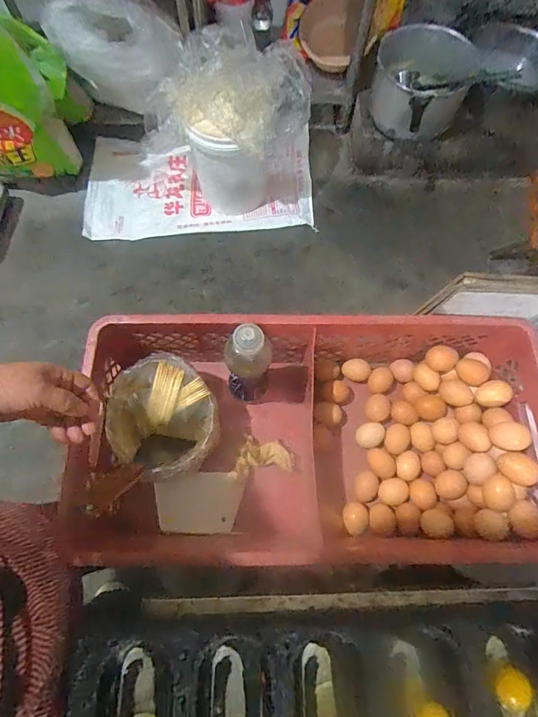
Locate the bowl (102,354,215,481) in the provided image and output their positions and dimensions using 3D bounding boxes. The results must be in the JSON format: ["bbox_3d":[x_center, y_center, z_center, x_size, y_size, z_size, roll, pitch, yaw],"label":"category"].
[{"bbox_3d":[-0.164,0.096,0.604,0.156,0.084,0.170,0,70,0],"label":"bowl"}]

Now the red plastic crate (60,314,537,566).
[{"bbox_3d":[0.078,0.123,0.590,0.663,0.194,0.325,0,70,-1],"label":"red plastic crate"}]

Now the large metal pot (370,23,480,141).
[{"bbox_3d":[0.528,-0.964,1.361,0.301,0.204,0.273,5,70,1],"label":"large metal pot"}]

